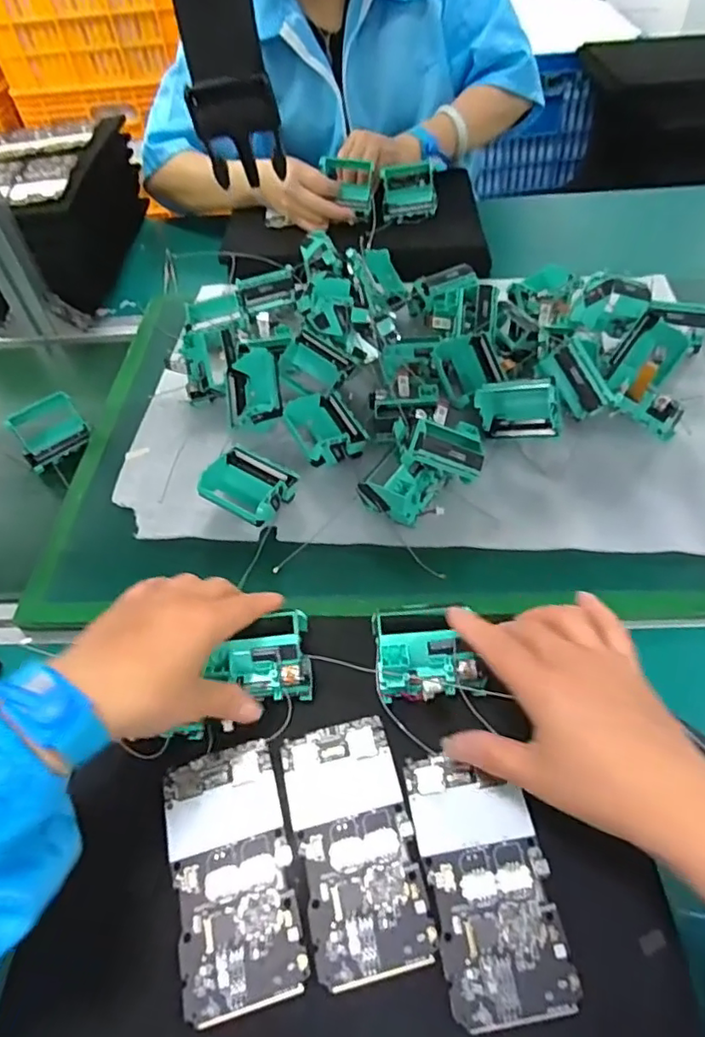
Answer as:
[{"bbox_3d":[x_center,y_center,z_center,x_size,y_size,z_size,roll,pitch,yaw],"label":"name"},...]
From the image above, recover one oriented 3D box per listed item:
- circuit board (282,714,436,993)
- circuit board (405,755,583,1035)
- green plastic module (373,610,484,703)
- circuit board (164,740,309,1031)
[{"bbox_3d":[0.001,0.186,0.338,0.065,0.004,0.130,-12,51,-5],"label":"circuit board"},{"bbox_3d":[0.075,0.198,0.324,0.065,0.004,0.126,-9,51,-2],"label":"circuit board"},{"bbox_3d":[0.050,0.089,0.388,0.069,0.033,0.056,-5,51,1],"label":"green plastic module"},{"bbox_3d":[-0.069,0.199,0.332,0.066,0.004,0.128,-16,51,-8],"label":"circuit board"}]

